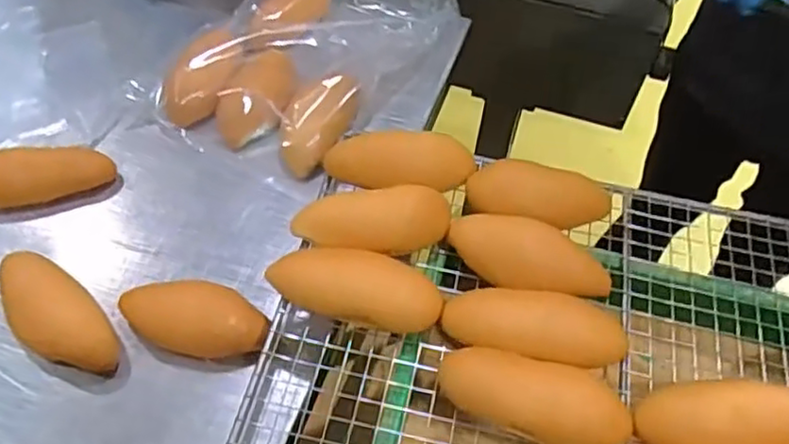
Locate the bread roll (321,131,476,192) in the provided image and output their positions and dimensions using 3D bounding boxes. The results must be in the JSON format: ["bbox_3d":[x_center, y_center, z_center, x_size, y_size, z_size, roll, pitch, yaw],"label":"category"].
[{"bbox_3d":[0.013,-0.059,0.640,0.128,0.040,0.051,0,54,-3],"label":"bread roll"}]

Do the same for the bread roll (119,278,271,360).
[{"bbox_3d":[-0.178,0.085,0.592,0.132,0.037,0.057,11,55,4],"label":"bread roll"}]

